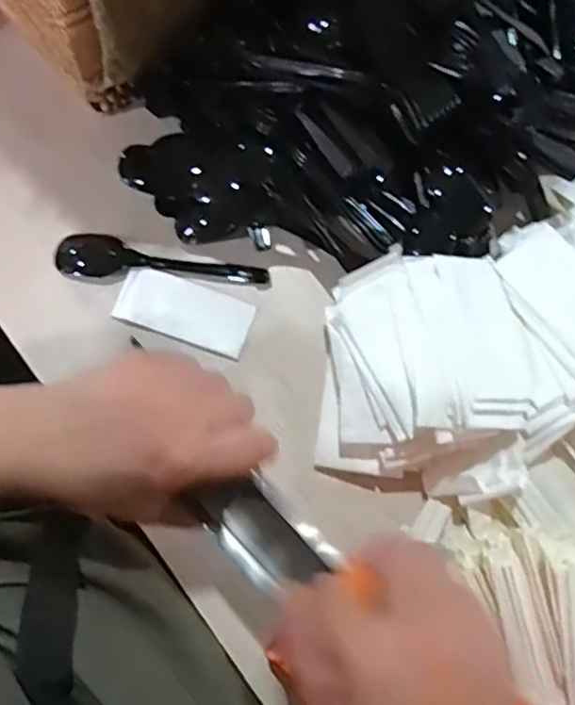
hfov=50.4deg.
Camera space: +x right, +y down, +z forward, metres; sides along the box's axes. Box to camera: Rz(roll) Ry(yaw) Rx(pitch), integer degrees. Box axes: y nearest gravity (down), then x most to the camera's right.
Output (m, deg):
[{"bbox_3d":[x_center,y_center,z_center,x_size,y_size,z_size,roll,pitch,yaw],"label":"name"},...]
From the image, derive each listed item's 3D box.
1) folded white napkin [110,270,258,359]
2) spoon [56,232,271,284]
[{"bbox_3d":[-0.074,-0.030,0.443,0.094,0.004,0.044,19,78,4],"label":"folded white napkin"},{"bbox_3d":[-0.093,-0.070,0.454,0.154,0.008,0.034,2,77,0],"label":"spoon"}]

